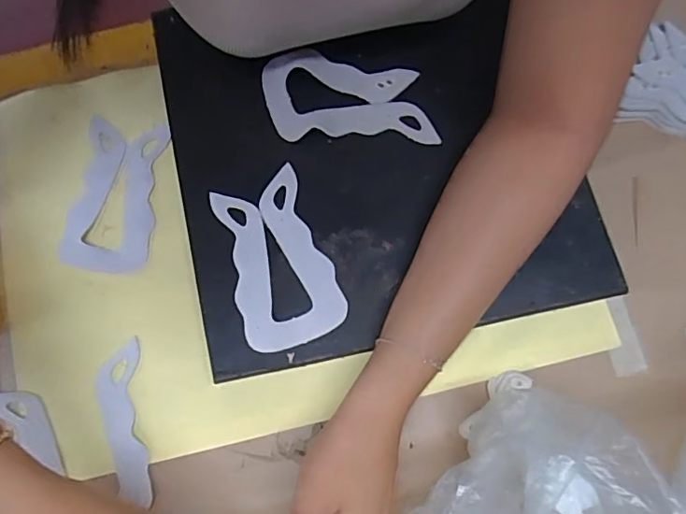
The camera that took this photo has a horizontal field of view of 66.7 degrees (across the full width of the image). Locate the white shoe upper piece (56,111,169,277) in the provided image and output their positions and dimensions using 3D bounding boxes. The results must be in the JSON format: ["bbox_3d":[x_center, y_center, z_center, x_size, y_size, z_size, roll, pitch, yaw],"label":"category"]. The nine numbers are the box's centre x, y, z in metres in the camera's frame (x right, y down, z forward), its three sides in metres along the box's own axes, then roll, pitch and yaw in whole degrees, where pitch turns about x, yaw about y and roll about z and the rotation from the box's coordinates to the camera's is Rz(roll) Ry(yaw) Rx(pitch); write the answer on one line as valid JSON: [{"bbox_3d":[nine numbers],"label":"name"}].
[{"bbox_3d":[-0.183,-0.050,0.417,0.066,0.010,0.122,7,79,3],"label":"white shoe upper piece"}]

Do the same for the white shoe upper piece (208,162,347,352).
[{"bbox_3d":[-0.049,0.002,0.379,0.070,0.004,0.124,-20,77,-5],"label":"white shoe upper piece"}]

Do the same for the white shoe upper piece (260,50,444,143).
[{"bbox_3d":[0.004,-0.125,0.404,0.131,0.008,0.069,1,79,1],"label":"white shoe upper piece"}]

